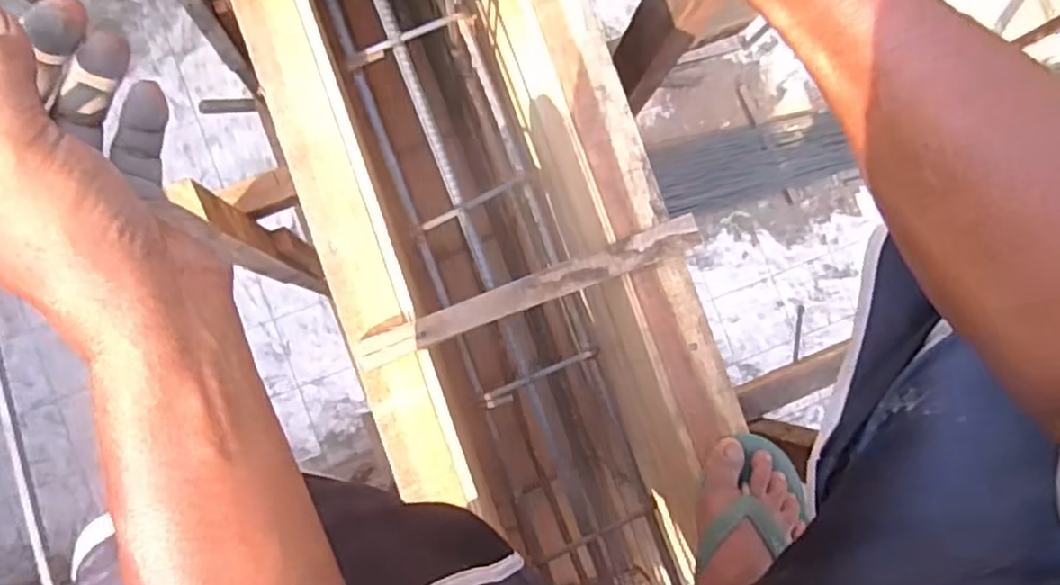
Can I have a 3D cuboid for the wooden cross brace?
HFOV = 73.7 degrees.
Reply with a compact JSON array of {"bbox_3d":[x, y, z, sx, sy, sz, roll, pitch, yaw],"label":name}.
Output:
[{"bbox_3d":[0.003,0.000,0.674,0.337,0.016,0.030,-21,89,-7],"label":"wooden cross brace"}]

